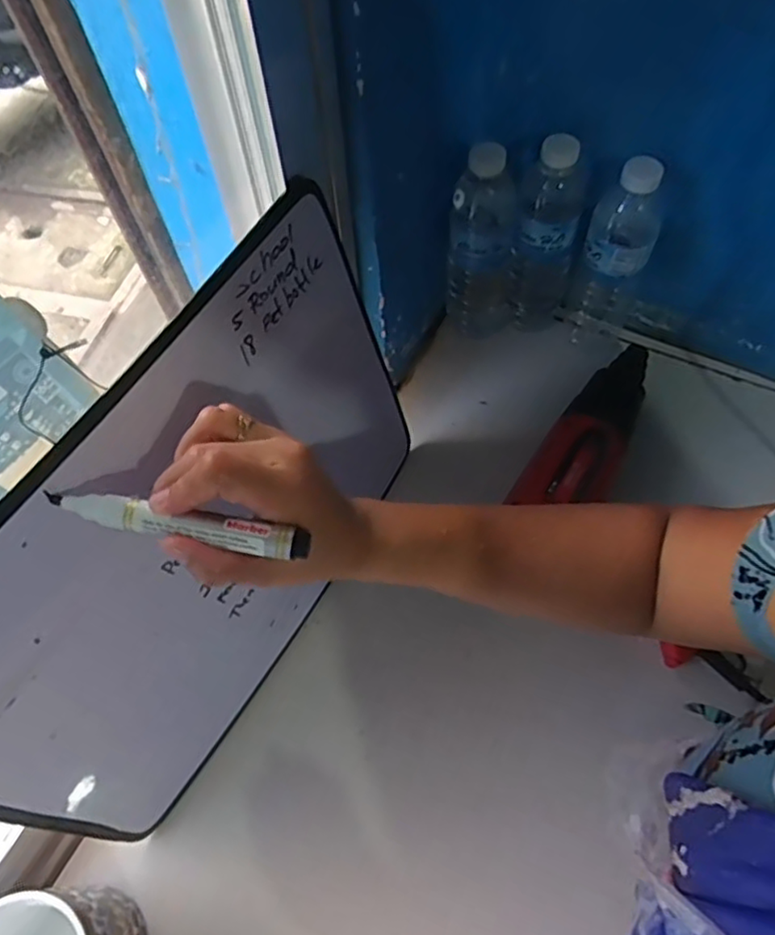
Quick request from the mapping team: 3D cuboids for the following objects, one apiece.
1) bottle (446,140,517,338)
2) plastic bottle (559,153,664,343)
[{"bbox_3d":[0.096,-0.219,0.637,0.071,0.205,0.058,6,62,6],"label":"bottle"},{"bbox_3d":[0.210,-0.195,0.612,0.066,0.205,0.058,18,64,12],"label":"plastic bottle"}]

